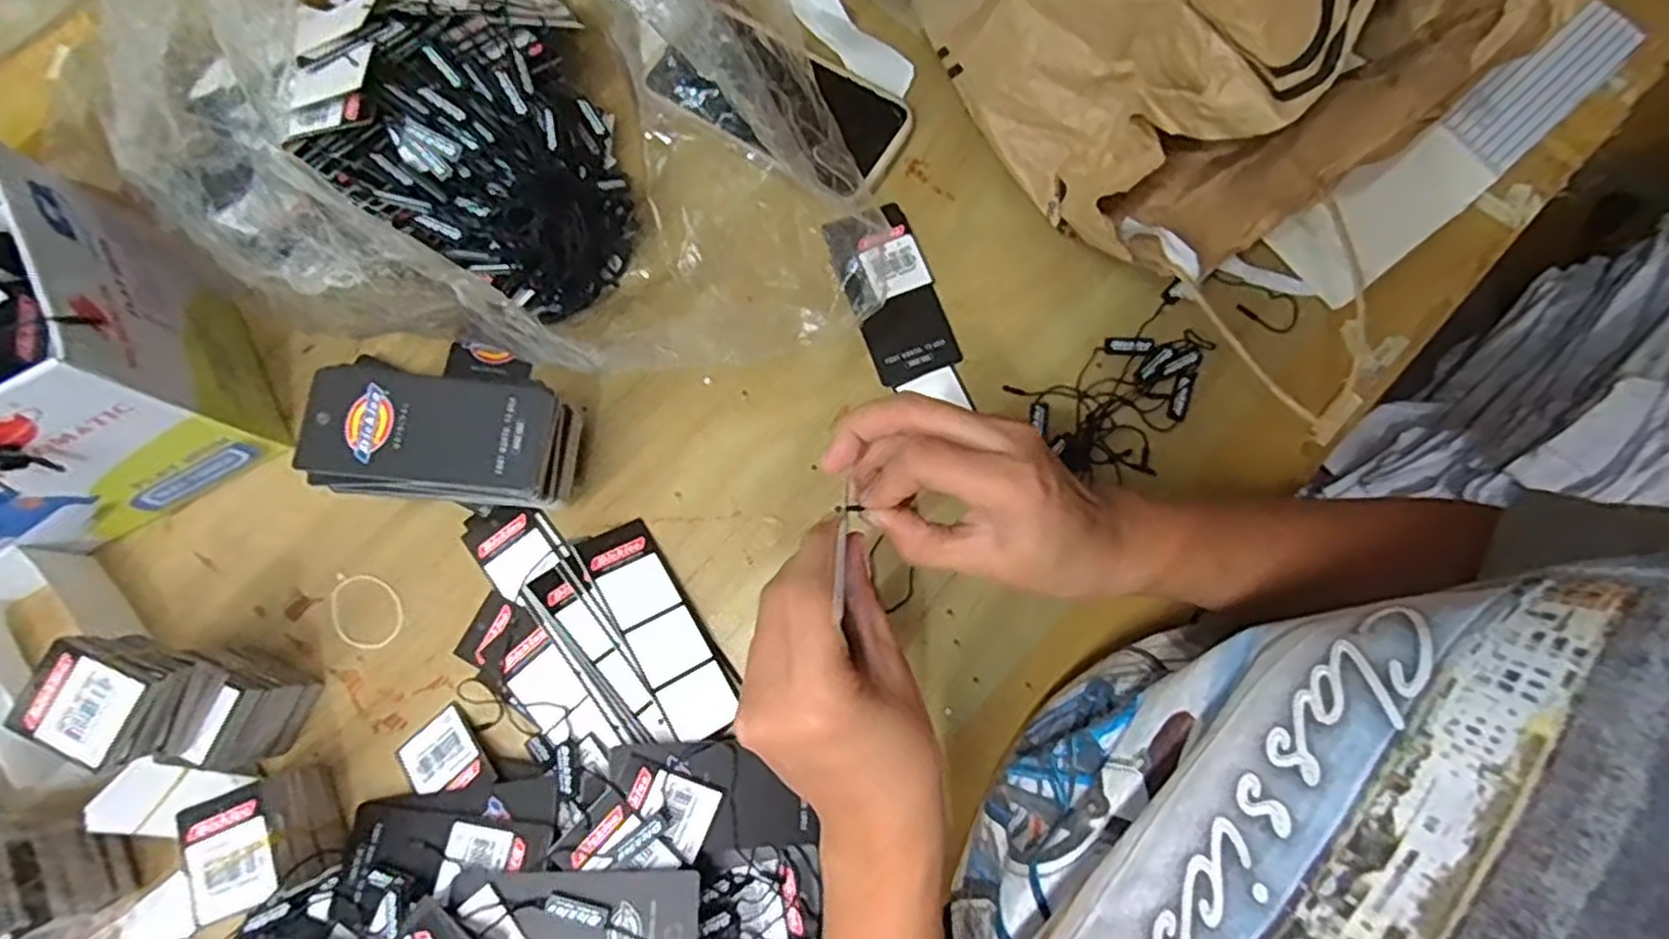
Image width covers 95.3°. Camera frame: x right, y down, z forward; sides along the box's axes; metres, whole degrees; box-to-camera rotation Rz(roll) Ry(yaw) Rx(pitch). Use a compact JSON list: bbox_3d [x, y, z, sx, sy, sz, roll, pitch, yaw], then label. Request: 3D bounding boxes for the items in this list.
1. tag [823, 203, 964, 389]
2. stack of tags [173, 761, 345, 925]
[{"bbox_3d":[0.033,-0.104,0.447,0.051,0.006,0.107,-20,80,-8],"label":"tag"},{"bbox_3d":[-0.264,0.172,0.356,0.038,0.052,0.051,-28,79,-6],"label":"stack of tags"}]

